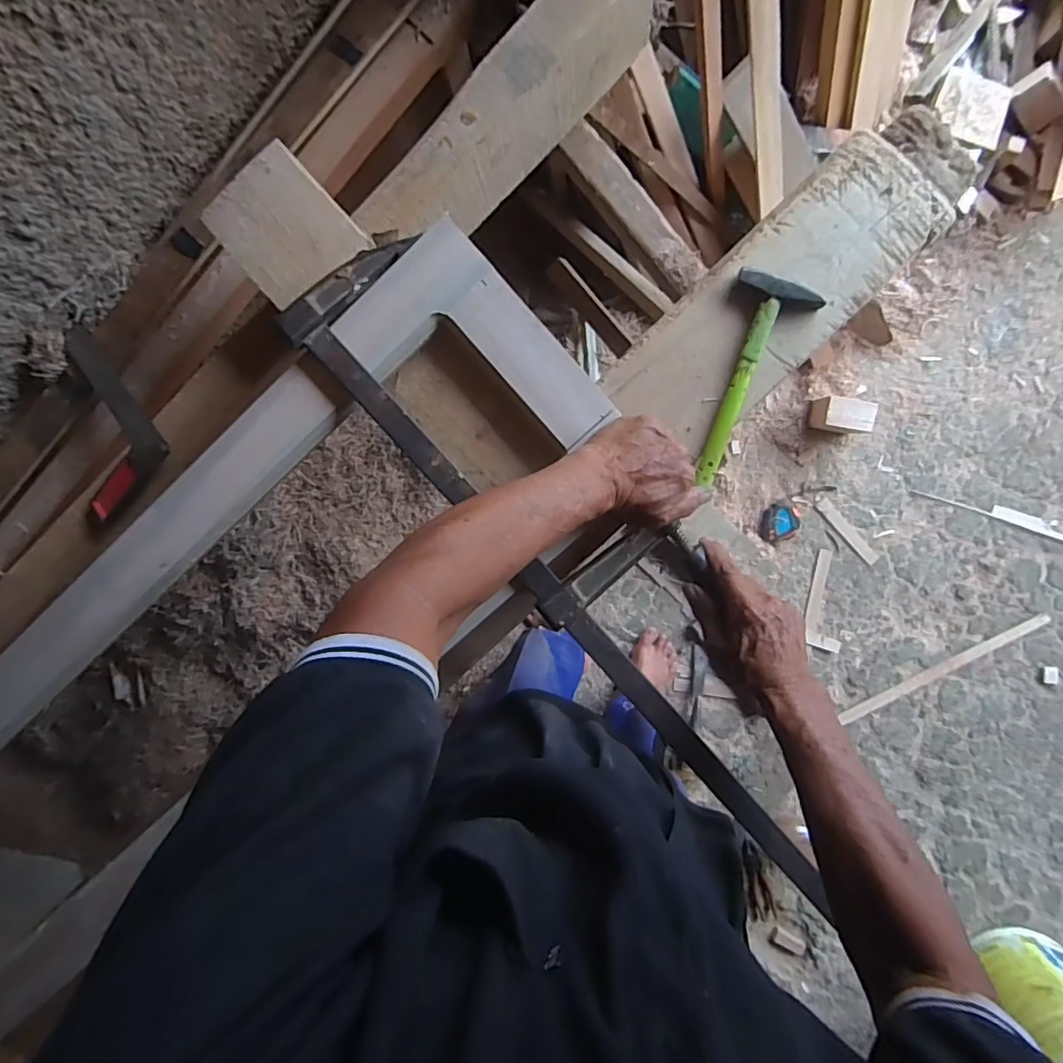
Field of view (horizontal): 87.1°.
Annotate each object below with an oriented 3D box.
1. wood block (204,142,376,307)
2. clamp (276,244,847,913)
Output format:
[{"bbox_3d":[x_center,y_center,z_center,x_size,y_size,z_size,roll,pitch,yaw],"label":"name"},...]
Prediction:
[{"bbox_3d":[-0.253,-0.307,0.572,0.117,0.019,0.144,-42,88,4],"label":"wood block"},{"bbox_3d":[0.066,0.031,0.545,0.148,0.024,0.757,-41,92,4],"label":"clamp"}]

